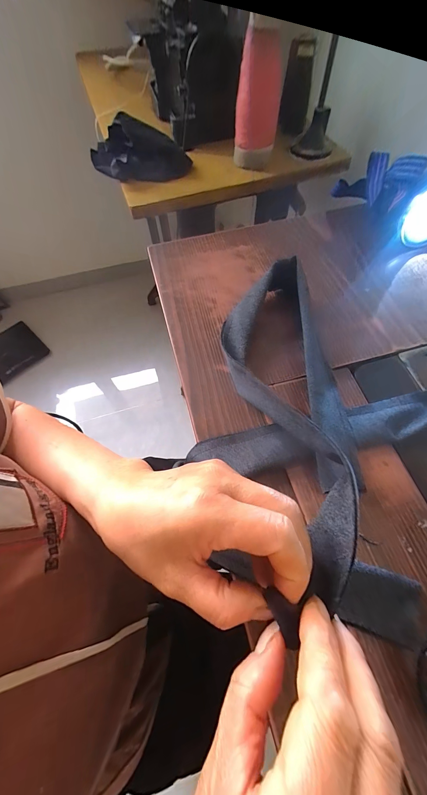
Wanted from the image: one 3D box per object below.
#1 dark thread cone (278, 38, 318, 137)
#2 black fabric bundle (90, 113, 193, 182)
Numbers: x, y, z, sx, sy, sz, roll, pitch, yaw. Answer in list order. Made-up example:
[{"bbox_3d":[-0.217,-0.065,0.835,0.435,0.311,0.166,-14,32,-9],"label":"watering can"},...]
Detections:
[{"bbox_3d":[0.143,-0.520,0.466,0.047,0.106,0.046,8,64,5],"label":"dark thread cone"},{"bbox_3d":[-0.126,-0.417,0.454,0.167,0.052,0.106,-11,64,-5],"label":"black fabric bundle"}]

